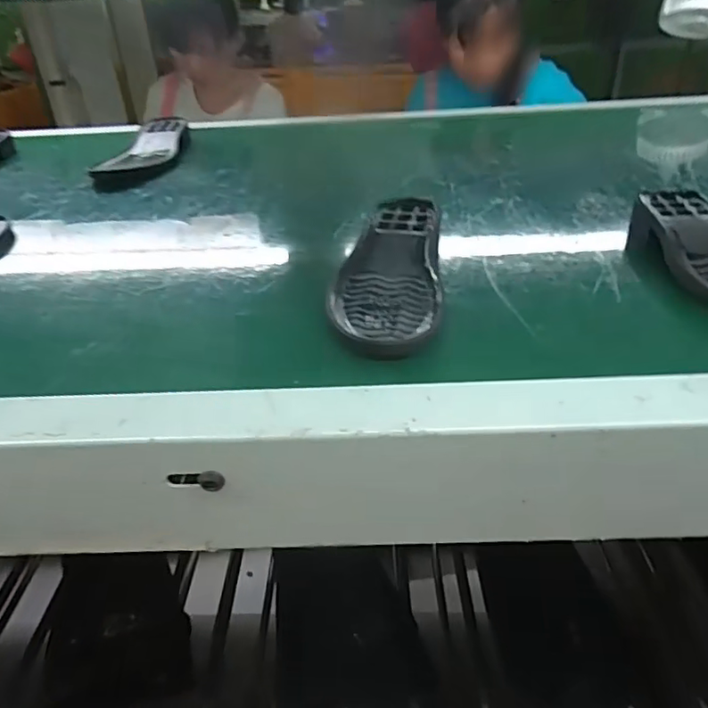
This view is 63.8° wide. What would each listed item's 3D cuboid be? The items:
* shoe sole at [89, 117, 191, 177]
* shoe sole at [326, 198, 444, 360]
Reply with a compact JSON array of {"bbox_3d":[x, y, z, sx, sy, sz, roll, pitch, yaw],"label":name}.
[{"bbox_3d":[-0.281,-0.286,0.781,0.075,0.033,0.216,1,33,6],"label":"shoe sole"},{"bbox_3d":[0.027,-0.065,0.420,0.073,0.030,0.199,3,33,8],"label":"shoe sole"}]

